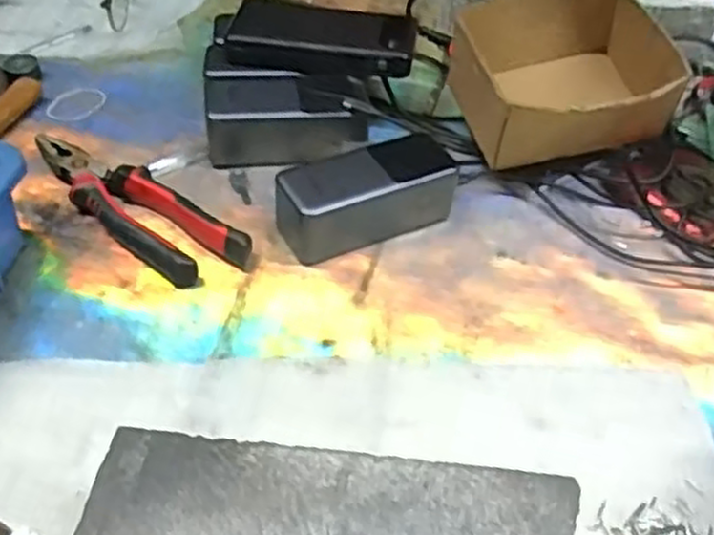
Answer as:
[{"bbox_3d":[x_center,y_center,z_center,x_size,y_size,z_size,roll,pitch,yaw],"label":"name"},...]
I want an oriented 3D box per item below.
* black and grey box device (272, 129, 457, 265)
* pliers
[{"bbox_3d":[0.007,-0.052,0.563,0.130,0.053,0.058,-24,52,-25],"label":"black and grey box device"},{"bbox_3d":[-0.169,-0.048,0.569,0.204,0.024,0.059,31,52,24],"label":"pliers"}]

